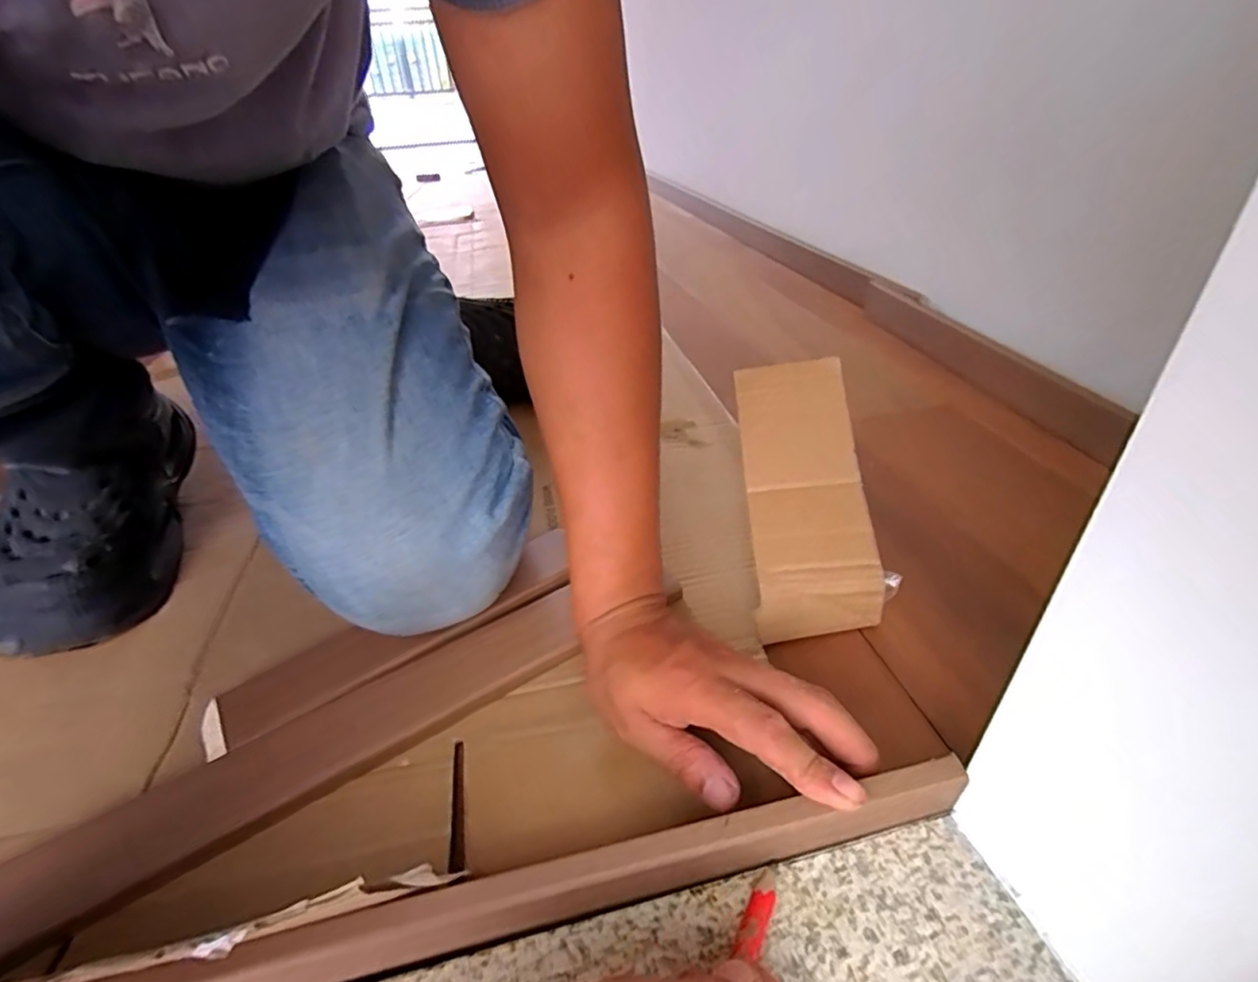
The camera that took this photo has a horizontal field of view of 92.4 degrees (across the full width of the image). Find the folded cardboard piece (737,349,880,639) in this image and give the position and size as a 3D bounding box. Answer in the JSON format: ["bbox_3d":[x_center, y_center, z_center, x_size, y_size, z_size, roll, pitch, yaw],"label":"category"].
[{"bbox_3d":[0.125,0.000,0.431,0.079,0.021,0.203,-1,68,1],"label":"folded cardboard piece"}]

